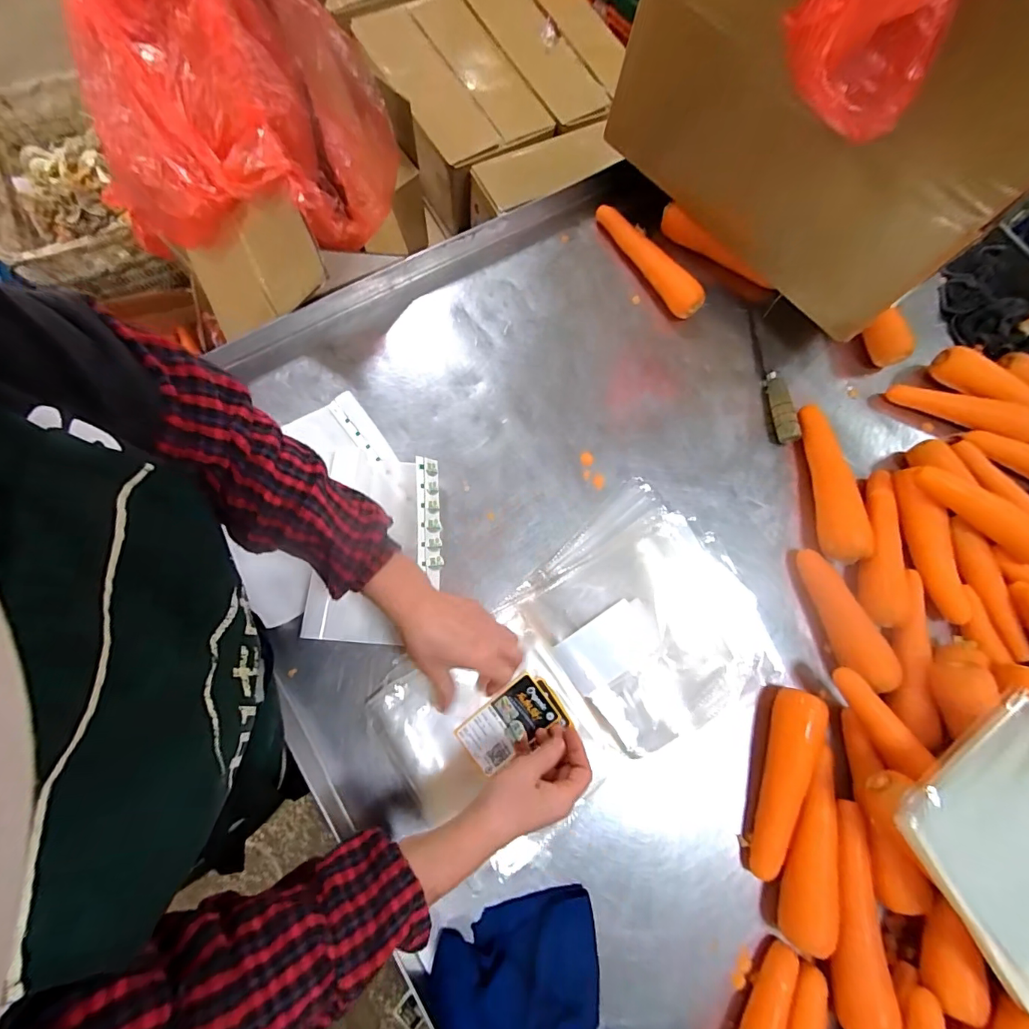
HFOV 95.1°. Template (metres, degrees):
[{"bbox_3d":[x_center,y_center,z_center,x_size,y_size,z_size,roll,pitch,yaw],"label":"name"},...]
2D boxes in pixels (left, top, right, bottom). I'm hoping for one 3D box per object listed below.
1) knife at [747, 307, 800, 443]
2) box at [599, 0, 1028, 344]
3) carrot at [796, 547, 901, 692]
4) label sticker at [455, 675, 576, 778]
[{"bbox_3d":[0.337,-0.186,0.623,0.021,0.028,0.193,-8,77,-3],"label":"knife"},{"bbox_3d":[0.364,-0.460,0.481,0.285,0.262,0.400,-38,81,-10],"label":"box"},{"bbox_3d":[0.380,0.120,0.551,0.049,0.042,0.167,-19,77,-6],"label":"carrot"},{"bbox_3d":[-0.004,0.218,0.497,0.107,0.010,0.059,-30,76,-10],"label":"label sticker"}]

